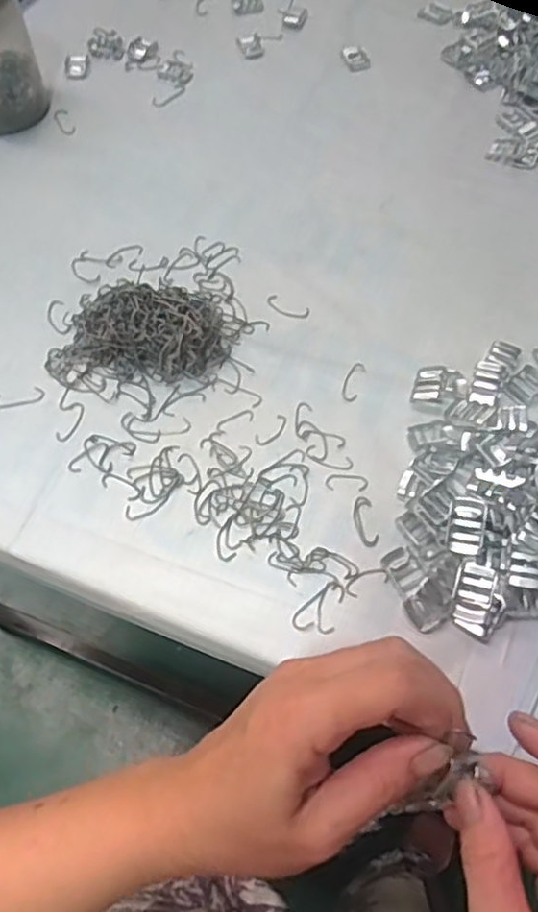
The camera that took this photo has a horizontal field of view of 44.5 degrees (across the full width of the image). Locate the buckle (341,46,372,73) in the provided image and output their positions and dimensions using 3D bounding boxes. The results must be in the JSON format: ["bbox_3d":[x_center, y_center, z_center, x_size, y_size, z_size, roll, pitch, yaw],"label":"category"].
[{"bbox_3d":[0.102,-0.468,0.770,0.030,0.004,0.048,-12,61,-5],"label":"buckle"}]

